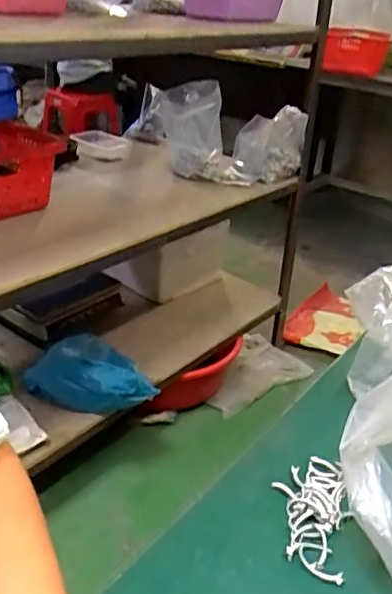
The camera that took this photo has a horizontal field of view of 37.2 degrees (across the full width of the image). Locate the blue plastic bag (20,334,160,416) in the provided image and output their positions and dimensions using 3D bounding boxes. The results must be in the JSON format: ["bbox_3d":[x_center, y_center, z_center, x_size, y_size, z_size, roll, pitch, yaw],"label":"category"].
[{"bbox_3d":[-0.222,0.167,1.283,0.281,0.108,0.171,7,29,7],"label":"blue plastic bag"}]

